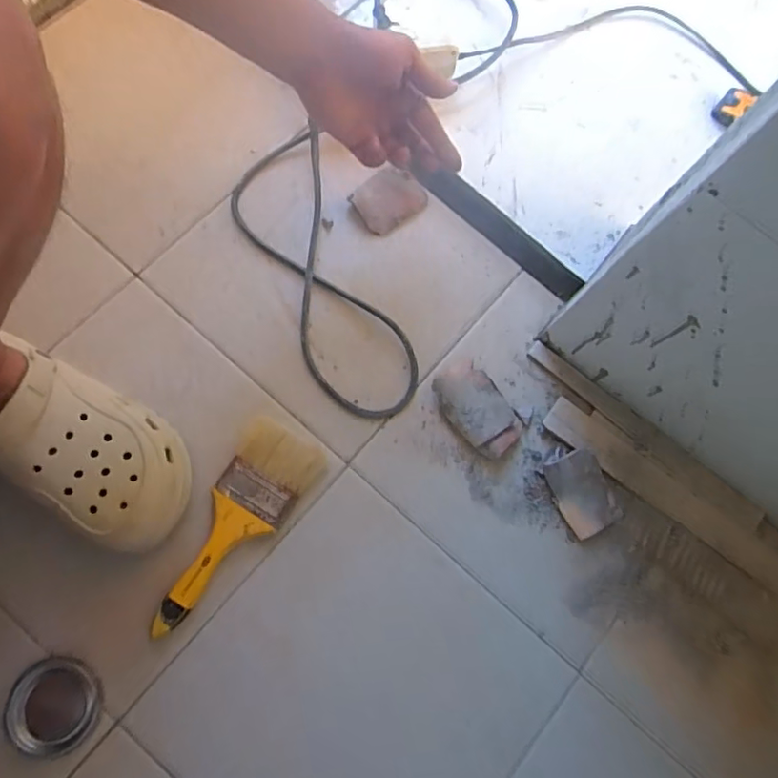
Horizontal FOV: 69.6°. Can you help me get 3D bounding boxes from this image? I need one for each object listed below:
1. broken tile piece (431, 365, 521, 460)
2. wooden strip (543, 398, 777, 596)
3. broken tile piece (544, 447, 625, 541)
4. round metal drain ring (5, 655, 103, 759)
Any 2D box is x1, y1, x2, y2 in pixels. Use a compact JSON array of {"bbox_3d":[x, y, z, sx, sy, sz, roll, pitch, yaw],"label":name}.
[{"bbox_3d":[0.091,0.022,0.574,0.059,0.016,0.096,-35,81,-8],"label":"broken tile piece"},{"bbox_3d":[0.287,0.105,0.568,0.283,0.006,0.045,36,80,6],"label":"wooden strip"},{"bbox_3d":[0.196,0.104,0.561,0.054,0.023,0.080,-28,80,-7],"label":"broken tile piece"},{"bbox_3d":[-0.286,0.272,0.481,0.073,0.011,0.076,-12,70,-20],"label":"round metal drain ring"}]

